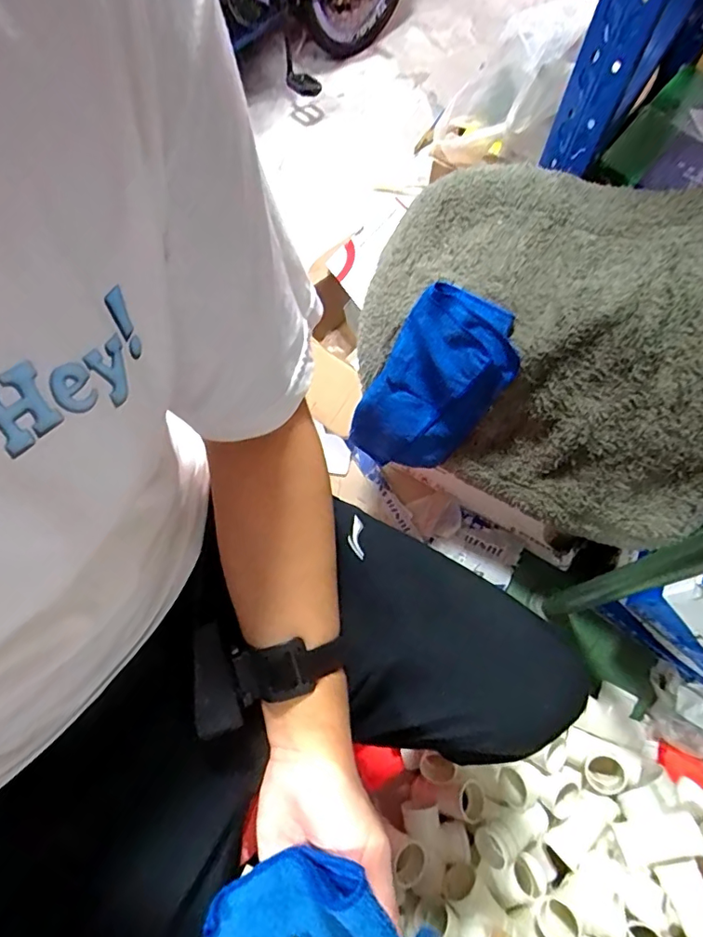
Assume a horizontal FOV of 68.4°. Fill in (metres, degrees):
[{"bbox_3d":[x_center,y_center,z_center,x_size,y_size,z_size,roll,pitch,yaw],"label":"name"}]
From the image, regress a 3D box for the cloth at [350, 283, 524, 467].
[{"bbox_3d":[0.114,-0.108,0.748,0.164,0.292,0.039,30,40,-2],"label":"cloth"}]

